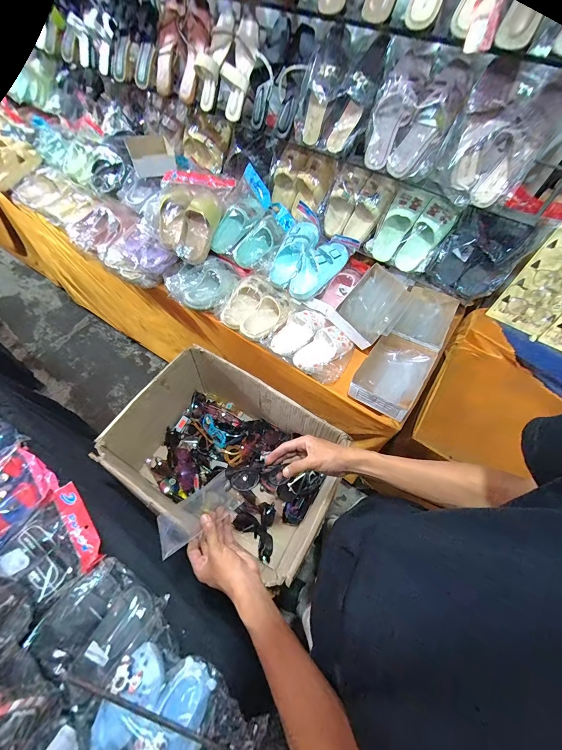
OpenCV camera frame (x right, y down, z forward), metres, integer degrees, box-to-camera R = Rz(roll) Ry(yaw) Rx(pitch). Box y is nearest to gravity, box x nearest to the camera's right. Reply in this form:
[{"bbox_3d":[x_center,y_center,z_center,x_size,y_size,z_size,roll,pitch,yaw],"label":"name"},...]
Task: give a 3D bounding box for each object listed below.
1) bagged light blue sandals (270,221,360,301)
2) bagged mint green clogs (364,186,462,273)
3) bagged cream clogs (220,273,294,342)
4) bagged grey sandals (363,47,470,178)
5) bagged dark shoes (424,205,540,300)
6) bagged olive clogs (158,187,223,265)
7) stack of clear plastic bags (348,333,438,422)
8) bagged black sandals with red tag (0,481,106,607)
[{"bbox_3d":[0.099,-0.381,0.988,0.227,0.090,0.253,28,92,6],"label":"bagged light blue sandals"},{"bbox_3d":[0.391,-0.439,0.880,0.197,0.219,0.088,41,66,19],"label":"bagged mint green clogs"},{"bbox_3d":[-0.069,-0.213,0.927,0.178,0.079,0.222,30,62,14],"label":"bagged cream clogs"},{"bbox_3d":[0.320,-0.630,0.707,0.182,0.224,0.081,36,36,17],"label":"bagged grey sandals"},{"bbox_3d":[0.553,-0.336,0.806,0.200,0.216,0.076,26,62,12],"label":"bagged dark shoes"},{"bbox_3d":[-0.314,-0.510,0.968,0.184,0.073,0.264,16,84,1],"label":"bagged olive clogs"},{"bbox_3d":[0.315,-0.007,0.817,0.161,0.062,0.242,30,63,14],"label":"stack of clear plastic bags"},{"bbox_3d":[-0.472,0.342,0.591,0.142,0.046,0.190,-39,68,-22],"label":"bagged black sandals with red tag"}]

